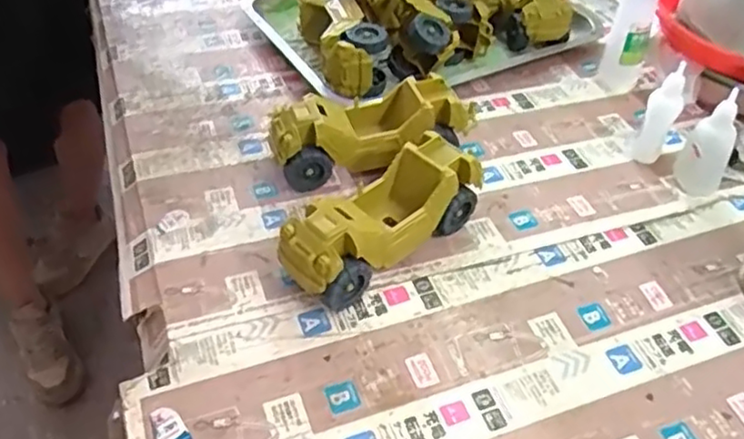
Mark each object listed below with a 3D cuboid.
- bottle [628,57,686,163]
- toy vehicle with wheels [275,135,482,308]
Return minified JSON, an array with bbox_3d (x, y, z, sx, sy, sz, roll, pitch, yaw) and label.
[{"bbox_3d":[0.248,-0.091,0.565,0.032,0.084,0.027,22,49,16],"label":"bottle"},{"bbox_3d":[0.009,0.001,0.476,0.162,0.063,0.056,-32,56,-30],"label":"toy vehicle with wheels"}]

